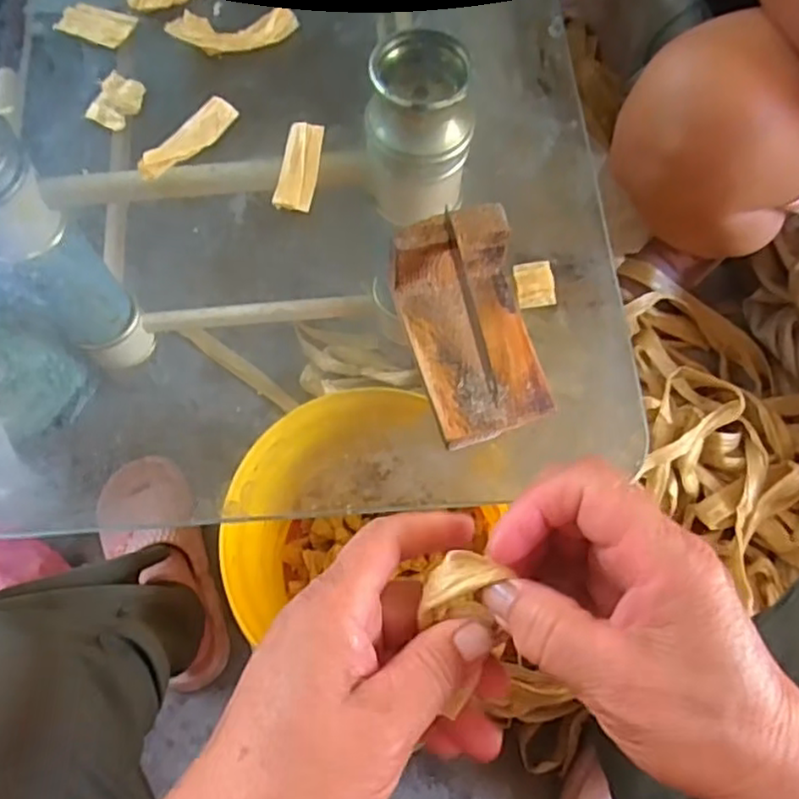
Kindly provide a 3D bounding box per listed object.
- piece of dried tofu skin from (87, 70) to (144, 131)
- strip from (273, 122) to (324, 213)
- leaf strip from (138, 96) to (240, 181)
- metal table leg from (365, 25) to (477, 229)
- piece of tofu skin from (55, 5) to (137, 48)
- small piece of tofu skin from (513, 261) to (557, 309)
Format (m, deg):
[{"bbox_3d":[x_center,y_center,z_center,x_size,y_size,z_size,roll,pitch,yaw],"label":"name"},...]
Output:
[{"bbox_3d":[-0.181,-0.191,0.438,0.028,0.004,0.041,14,70,5],"label":"piece of dried tofu skin"},{"bbox_3d":[-0.062,-0.143,0.417,0.023,0.008,0.060,6,70,2],"label":"strip"},{"bbox_3d":[-0.130,-0.161,0.421,0.019,0.006,0.073,46,68,-15],"label":"leaf strip"},{"bbox_3d":[0.015,-0.153,0.622,0.076,0.359,0.072,2,70,1],"label":"metal table leg"},{"bbox_3d":[-0.205,-0.253,0.458,0.051,0.004,0.028,19,71,7],"label":"piece of tofu skin"},{"bbox_3d":[0.079,-0.066,0.394,0.022,0.006,0.026,-6,70,-2],"label":"small piece of tofu skin"}]

